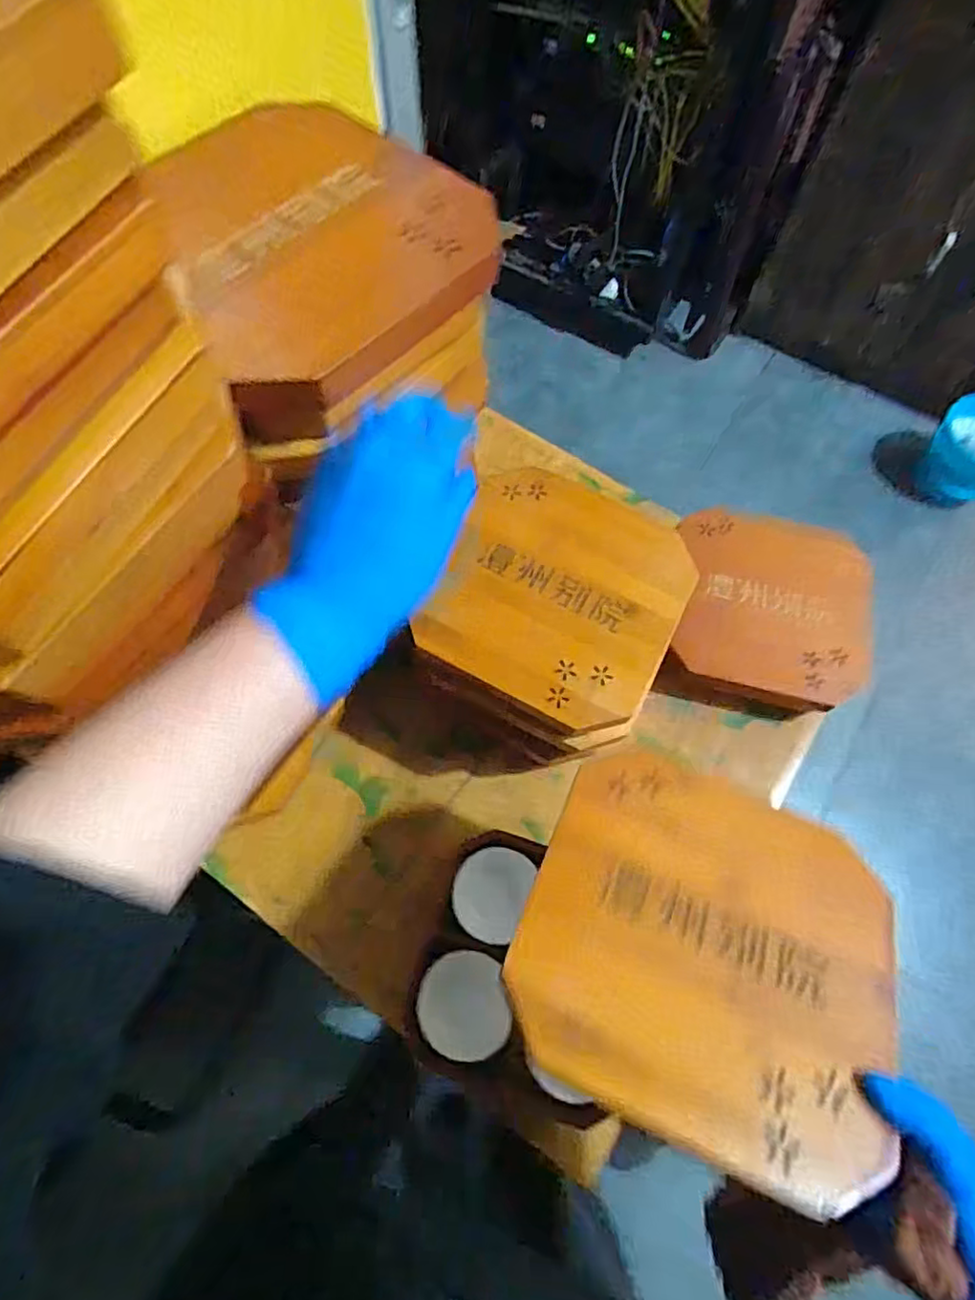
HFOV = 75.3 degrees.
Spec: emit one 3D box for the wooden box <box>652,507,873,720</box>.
[{"bbox_3d":[0.314,-0.045,0.708,0.220,0.050,0.225,10,77,13],"label":"wooden box"}]

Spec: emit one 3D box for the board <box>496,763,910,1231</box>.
[{"bbox_3d":[0.138,0.176,0.395,0.217,0.013,0.223,23,50,9],"label":"board"}]

